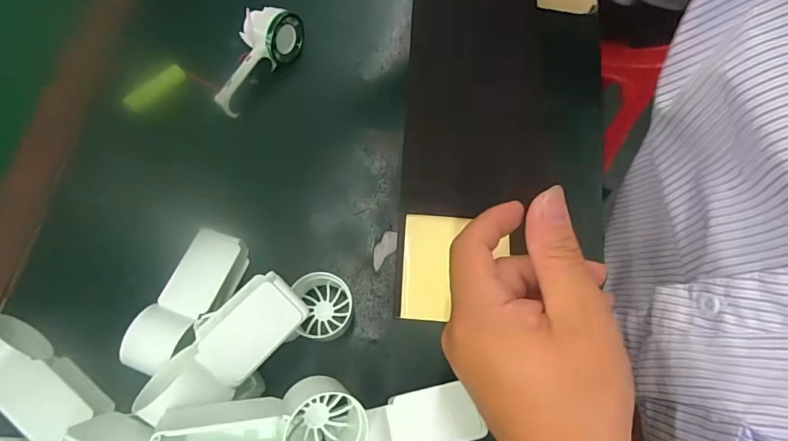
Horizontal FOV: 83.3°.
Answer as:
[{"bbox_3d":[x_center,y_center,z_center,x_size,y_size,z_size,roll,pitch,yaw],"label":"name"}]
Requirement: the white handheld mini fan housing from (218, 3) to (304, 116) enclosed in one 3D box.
[{"bbox_3d":[-0.111,-0.126,0.344,0.037,0.035,0.093,32,73,9],"label":"white handheld mini fan housing"}]

